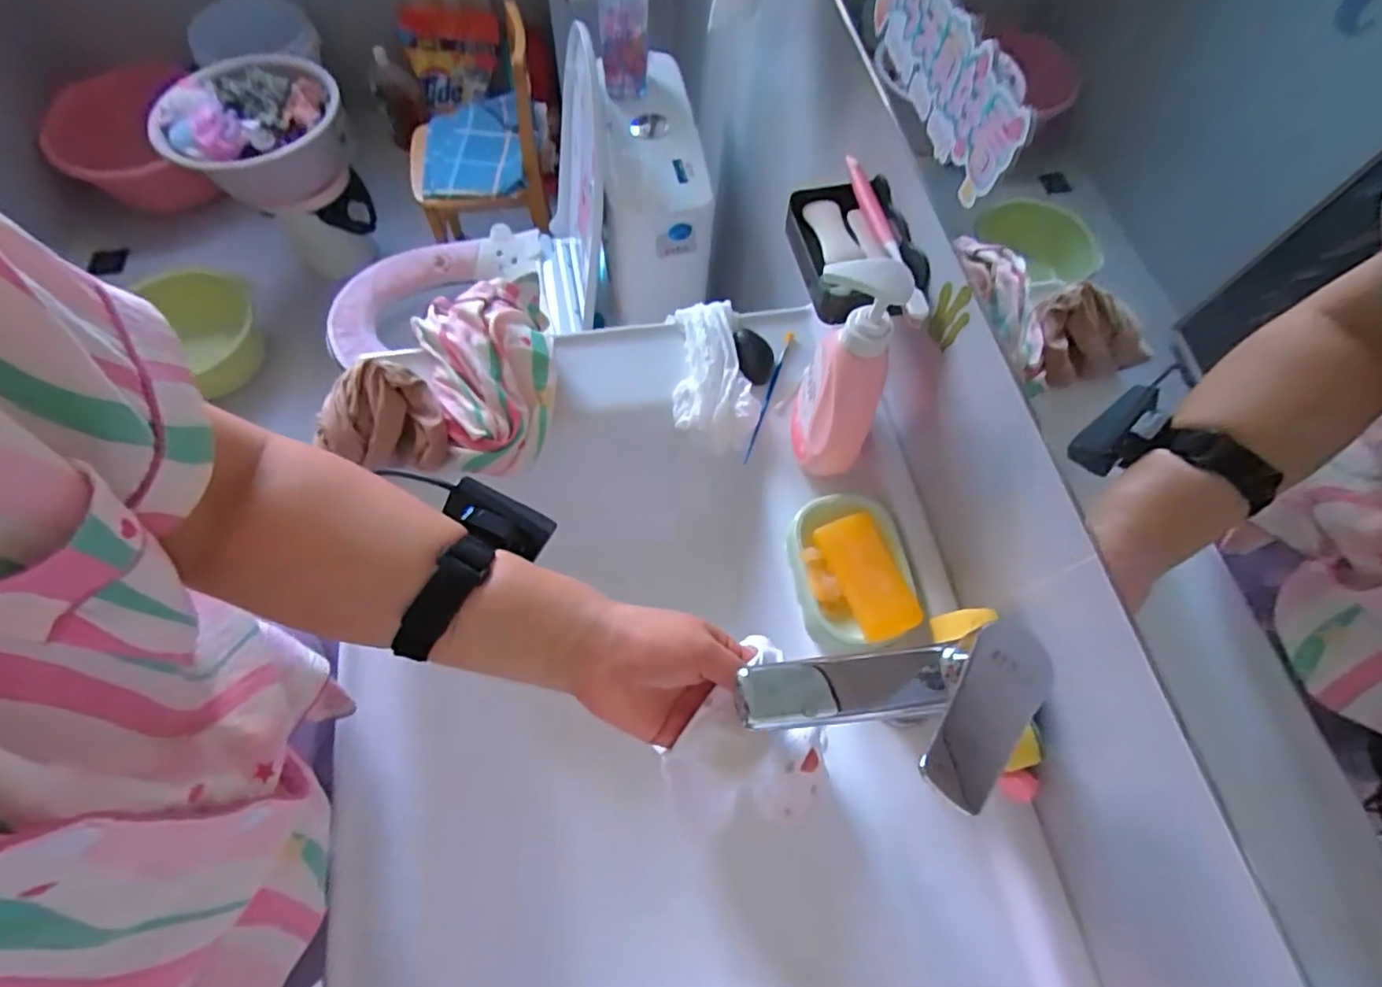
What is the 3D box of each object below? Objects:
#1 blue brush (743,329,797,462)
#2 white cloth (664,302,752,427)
[{"bbox_3d":[0.080,-0.105,0.607,0.010,0.009,0.157,20,66,6],"label":"blue brush"},{"bbox_3d":[0.016,-0.133,0.603,0.070,0.029,0.136,-3,66,-5],"label":"white cloth"}]

